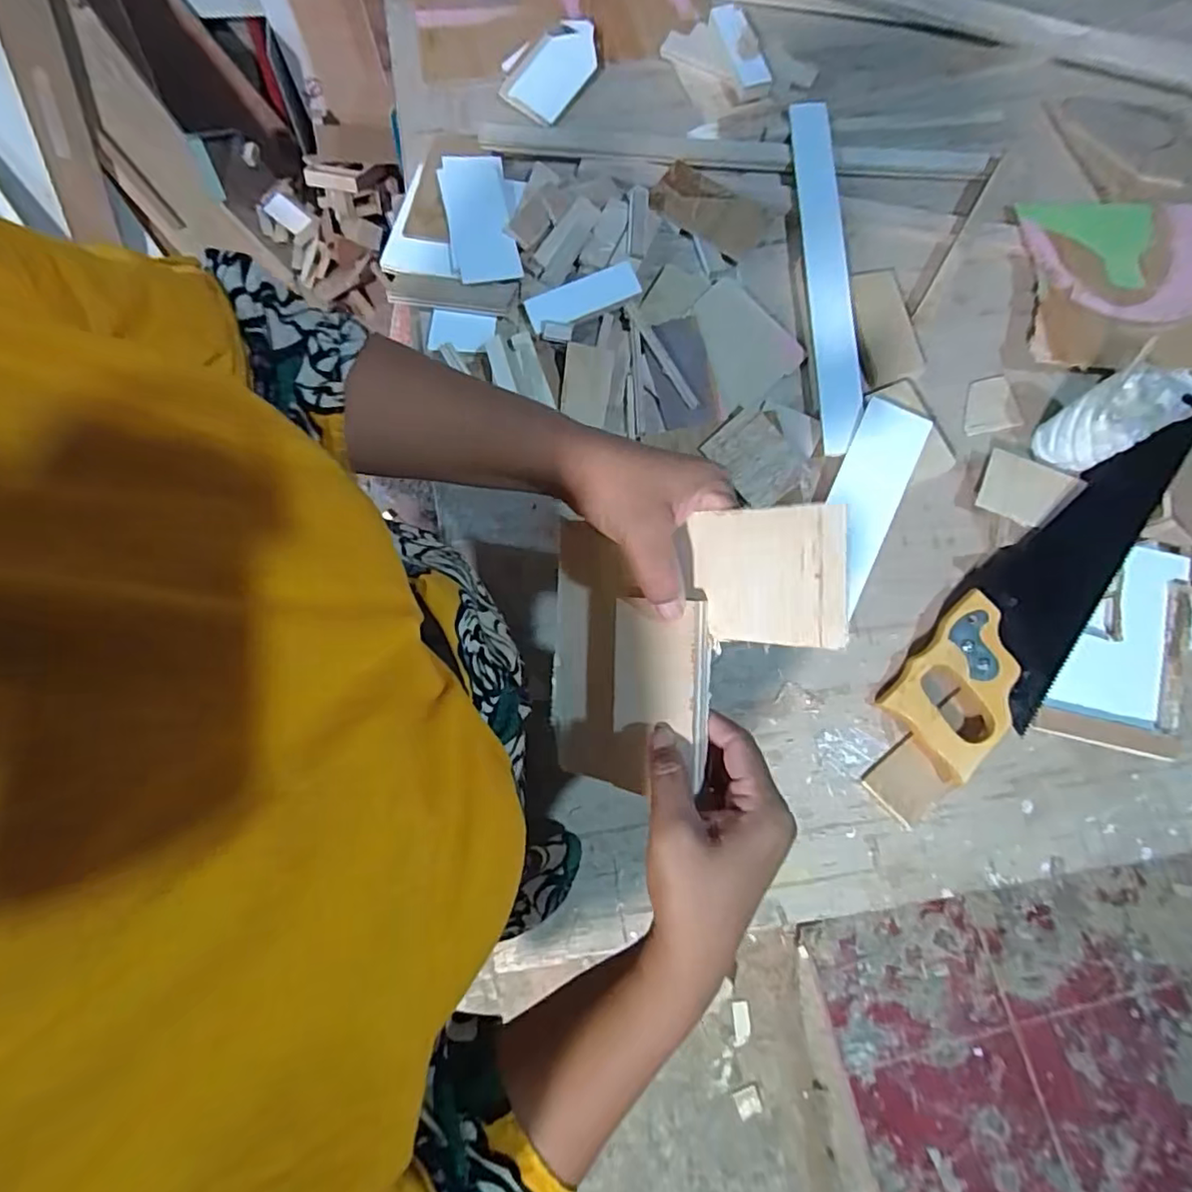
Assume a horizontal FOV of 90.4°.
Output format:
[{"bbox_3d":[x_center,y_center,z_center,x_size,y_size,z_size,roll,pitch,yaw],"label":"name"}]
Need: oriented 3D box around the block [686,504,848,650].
[{"bbox_3d":[0.086,-0.010,0.303,0.081,0.004,0.068,1,94,40],"label":"block"}]

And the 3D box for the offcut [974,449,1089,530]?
[{"bbox_3d":[0.416,-0.101,0.572,0.081,0.006,0.062,26,86,13],"label":"offcut"}]

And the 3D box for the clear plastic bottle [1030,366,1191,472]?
[{"bbox_3d":[0.480,-0.164,0.555,0.081,0.095,0.065,-25,80,-6],"label":"clear plastic bottle"}]

